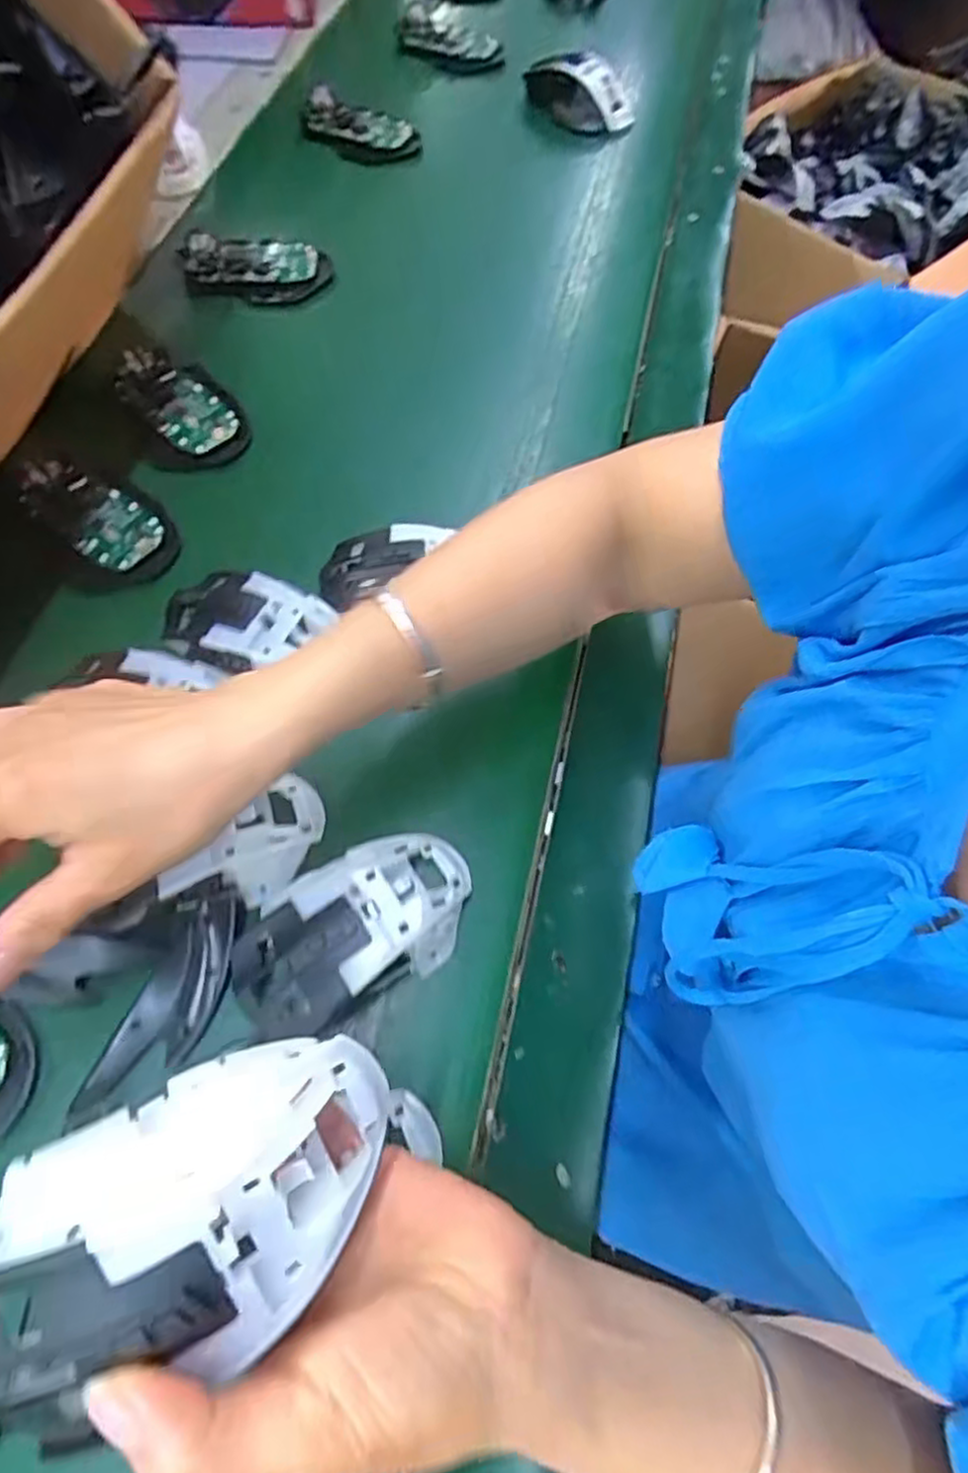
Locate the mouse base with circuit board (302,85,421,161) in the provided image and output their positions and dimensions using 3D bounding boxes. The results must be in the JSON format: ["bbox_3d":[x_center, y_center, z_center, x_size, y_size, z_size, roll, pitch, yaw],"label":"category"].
[{"bbox_3d":[-0.119,-0.581,0.684,0.115,0.022,0.069,22,64,8],"label":"mouse base with circuit board"}]

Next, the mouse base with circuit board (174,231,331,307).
[{"bbox_3d":[-0.179,-0.370,0.562,0.110,0.023,0.060,-9,64,-8],"label":"mouse base with circuit board"}]

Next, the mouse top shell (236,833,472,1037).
[{"bbox_3d":[-0.058,0.087,0.328,0.112,0.029,0.067,-22,66,-14],"label":"mouse top shell"}]

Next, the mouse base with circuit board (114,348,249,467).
[{"bbox_3d":[-0.203,-0.227,0.485,0.058,0.022,0.096,-35,70,-19],"label":"mouse base with circuit board"}]

